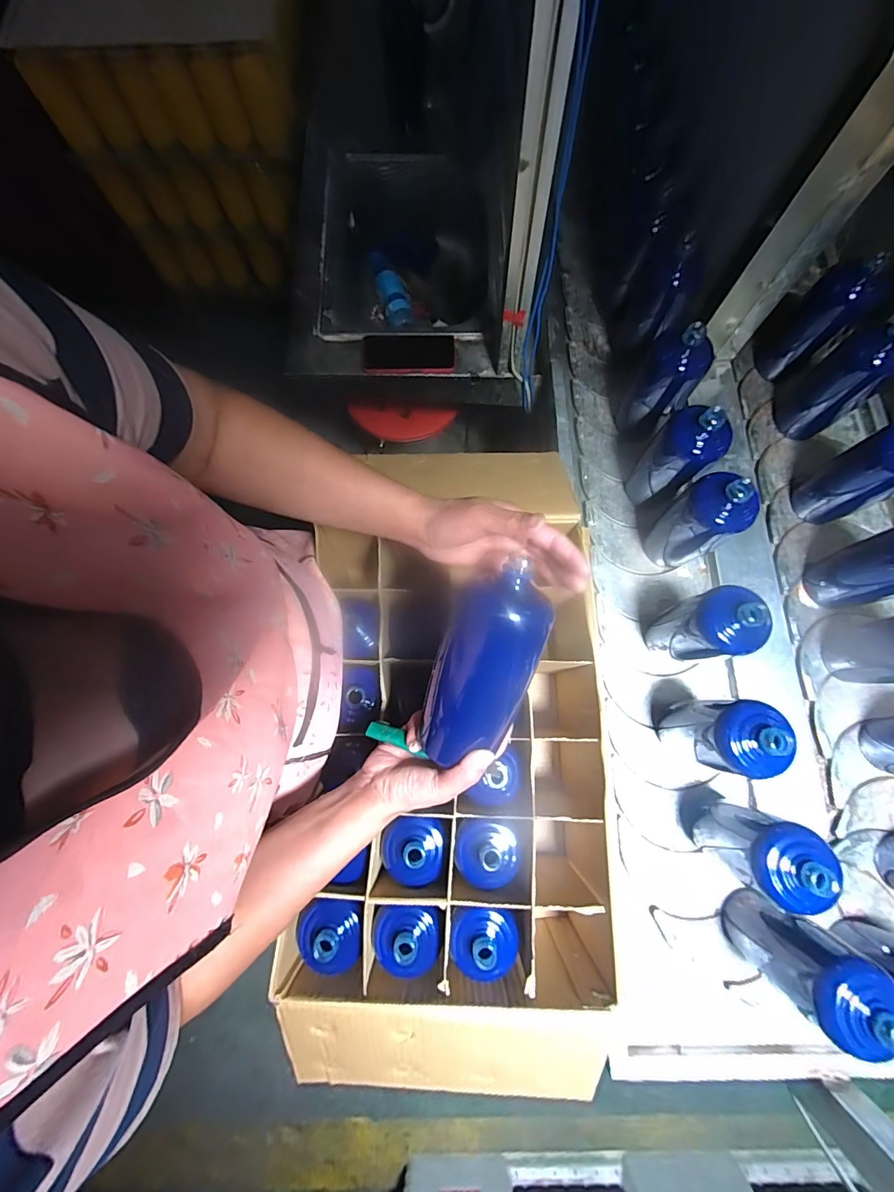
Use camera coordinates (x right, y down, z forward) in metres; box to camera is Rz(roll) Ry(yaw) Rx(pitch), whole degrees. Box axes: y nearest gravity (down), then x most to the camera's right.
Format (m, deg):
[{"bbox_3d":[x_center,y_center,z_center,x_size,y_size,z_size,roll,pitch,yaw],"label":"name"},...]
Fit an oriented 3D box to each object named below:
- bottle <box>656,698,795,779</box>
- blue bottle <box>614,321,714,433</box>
[{"bbox_3d":[0.326,0.167,0.518,0.066,0.178,0.082,15,78,5],"label":"bottle"},{"bbox_3d":[0.317,-0.320,0.645,0.088,0.181,0.064,30,80,8],"label":"blue bottle"}]

